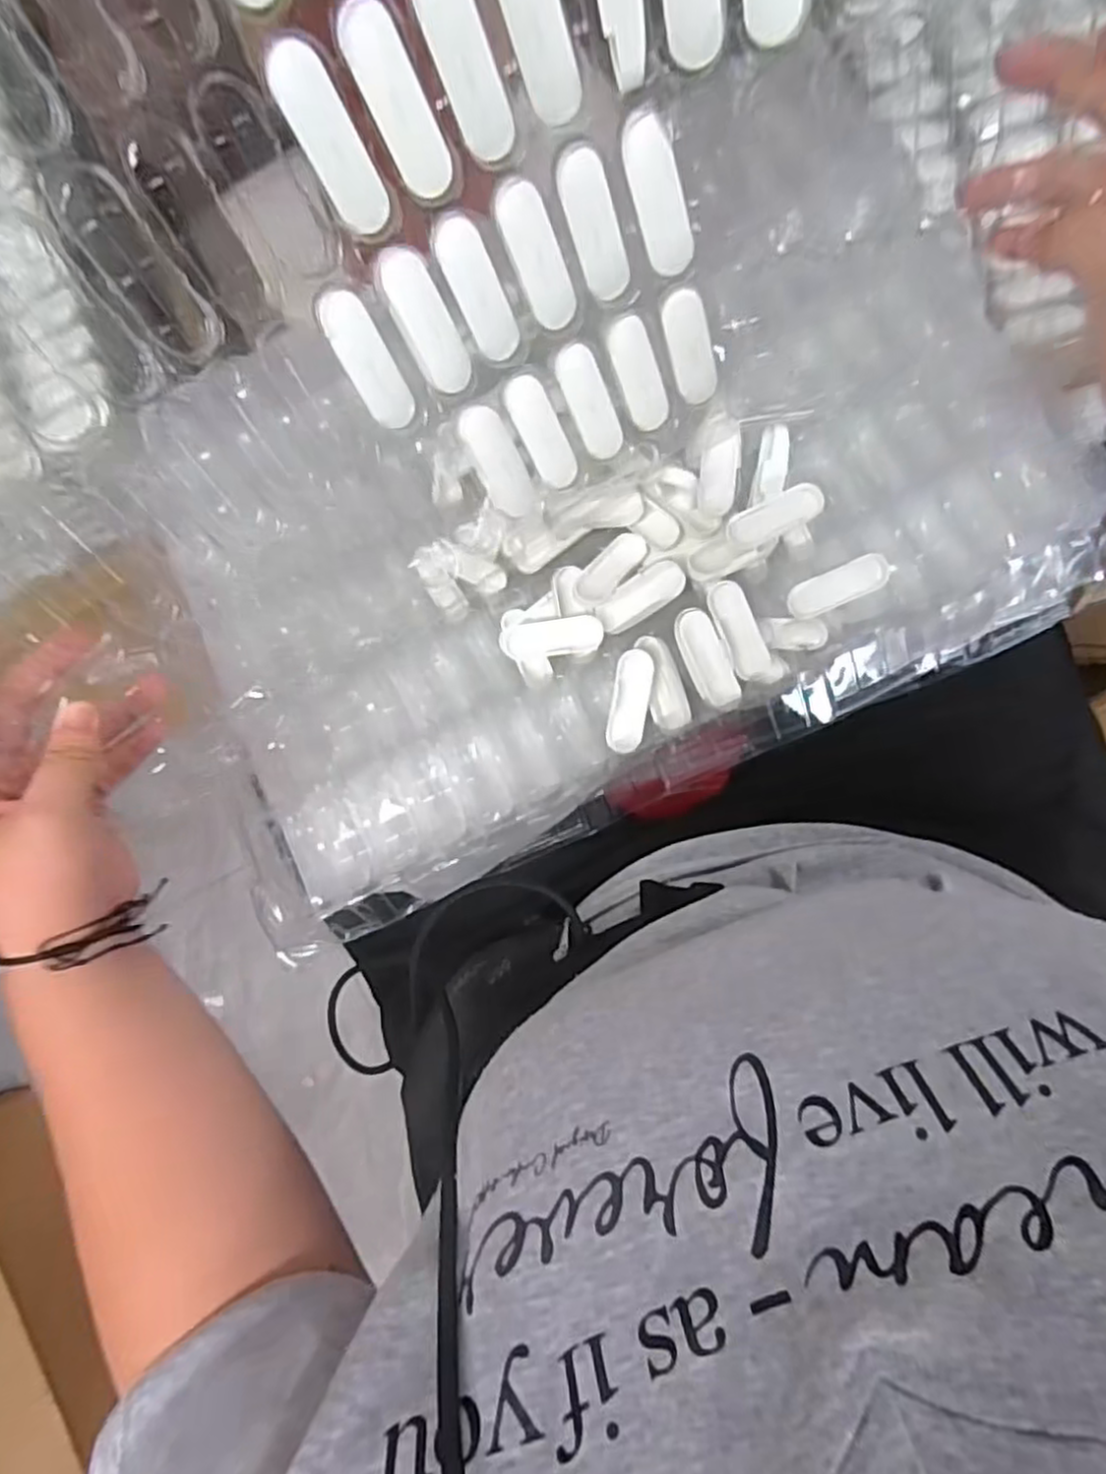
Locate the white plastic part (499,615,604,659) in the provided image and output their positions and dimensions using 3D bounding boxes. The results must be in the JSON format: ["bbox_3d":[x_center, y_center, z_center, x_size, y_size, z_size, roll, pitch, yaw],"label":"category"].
[{"bbox_3d":[-0.001,-0.067,0.491,0.069,0.009,0.023,-8,89,7],"label":"white plastic part"}]

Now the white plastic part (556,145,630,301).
[{"bbox_3d":[0.020,-0.243,0.346,0.022,0.063,0.004,-24,47,7],"label":"white plastic part"}]

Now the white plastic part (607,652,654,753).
[{"bbox_3d":[0.050,-0.023,0.471,0.022,0.006,0.066,11,92,7],"label":"white plastic part"}]

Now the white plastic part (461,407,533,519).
[{"bbox_3d":[-0.030,-0.150,0.400,0.023,0.010,0.063,-27,129,6],"label":"white plastic part"}]

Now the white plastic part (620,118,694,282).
[{"bbox_3d":[0.050,-0.251,0.339,0.021,0.064,0.007,-28,46,6],"label":"white plastic part"}]

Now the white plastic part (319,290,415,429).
[{"bbox_3d":[-0.088,-0.181,0.350,0.023,0.064,0.004,-35,47,-3],"label":"white plastic part"}]

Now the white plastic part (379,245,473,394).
[{"bbox_3d":[-0.060,-0.200,0.350,0.023,0.065,0.004,-25,44,7],"label":"white plastic part"}]

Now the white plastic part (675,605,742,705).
[{"bbox_3d":[0.099,-0.051,0.464,0.027,0.011,0.064,-22,88,7],"label":"white plastic part"}]

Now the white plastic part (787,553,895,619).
[{"bbox_3d":[0.187,-0.099,0.473,0.069,0.011,0.024,-24,87,7],"label":"white plastic part"}]

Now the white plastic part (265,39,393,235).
[{"bbox_3d":[-0.090,-0.241,0.295,0.021,0.065,0.004,-28,50,6],"label":"white plastic part"}]

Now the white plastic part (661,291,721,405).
[{"bbox_3d":[0.075,-0.211,0.395,0.022,0.061,0.004,-25,49,7],"label":"white plastic part"}]

